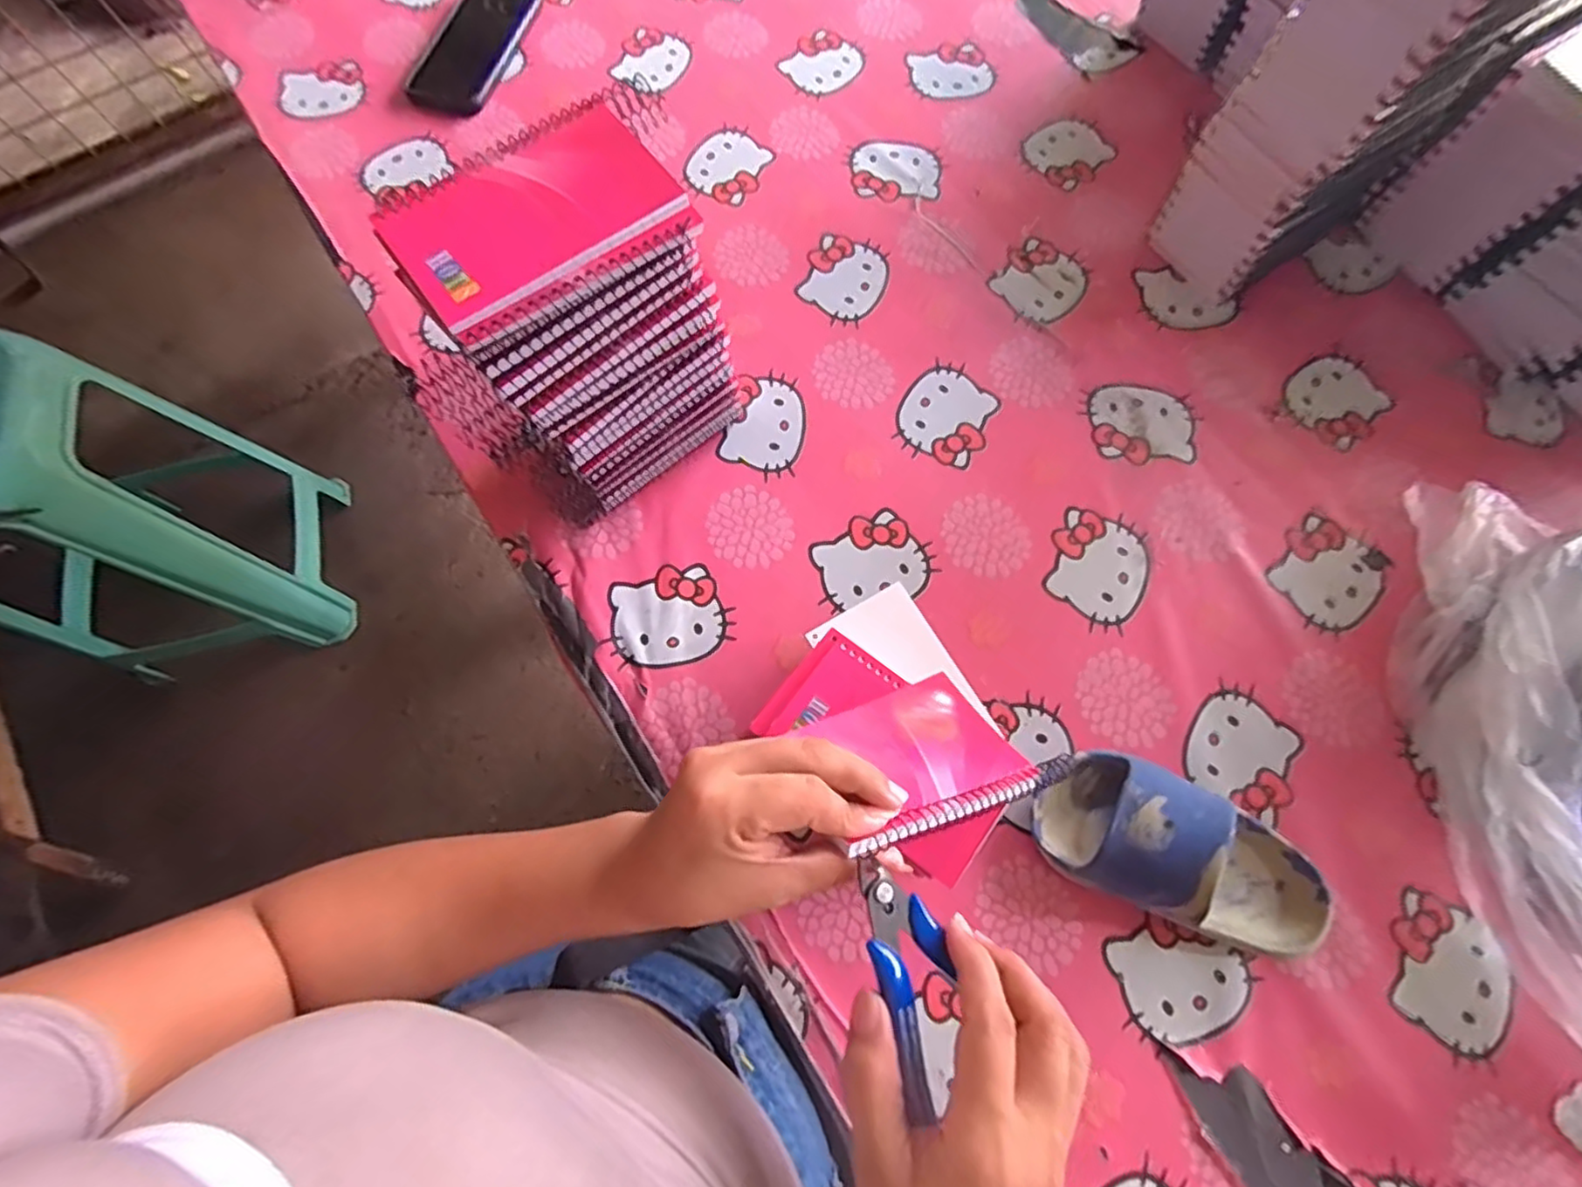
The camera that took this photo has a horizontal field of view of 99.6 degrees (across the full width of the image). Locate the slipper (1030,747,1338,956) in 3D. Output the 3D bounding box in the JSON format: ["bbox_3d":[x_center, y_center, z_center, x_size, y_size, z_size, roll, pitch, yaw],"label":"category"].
[{"bbox_3d":[0.239,0.158,0.400,0.170,0.060,0.080,25,73,8],"label":"slipper"}]

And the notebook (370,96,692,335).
[{"bbox_3d":[-0.130,-0.189,0.323,0.129,0.012,0.086,-37,76,-10],"label":"notebook"}]

